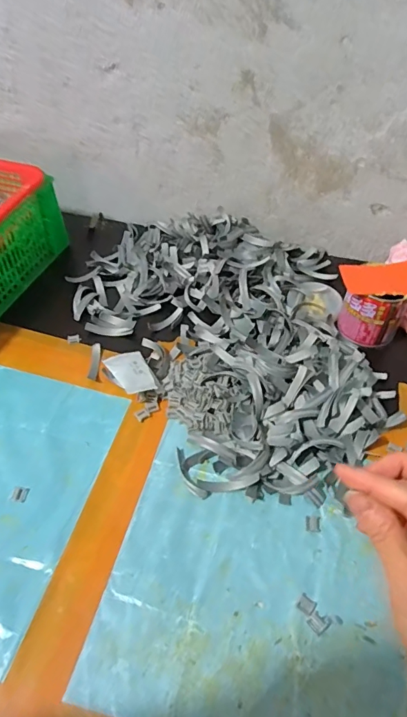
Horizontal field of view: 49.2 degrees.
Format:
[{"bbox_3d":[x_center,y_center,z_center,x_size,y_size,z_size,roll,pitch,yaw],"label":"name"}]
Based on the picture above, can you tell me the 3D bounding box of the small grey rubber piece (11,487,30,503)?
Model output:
[{"bbox_3d":[-0.157,0.117,0.381,0.013,0.004,0.012,9,50,7],"label":"small grey rubber piece"}]

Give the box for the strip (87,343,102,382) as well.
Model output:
[{"bbox_3d":[-0.116,0.002,0.479,0.010,0.004,0.049,0,50,-1],"label":"strip"}]

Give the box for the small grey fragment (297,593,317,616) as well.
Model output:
[{"bbox_3d":[0.077,0.183,0.330,0.012,0.004,0.012,32,56,24],"label":"small grey fragment"}]

